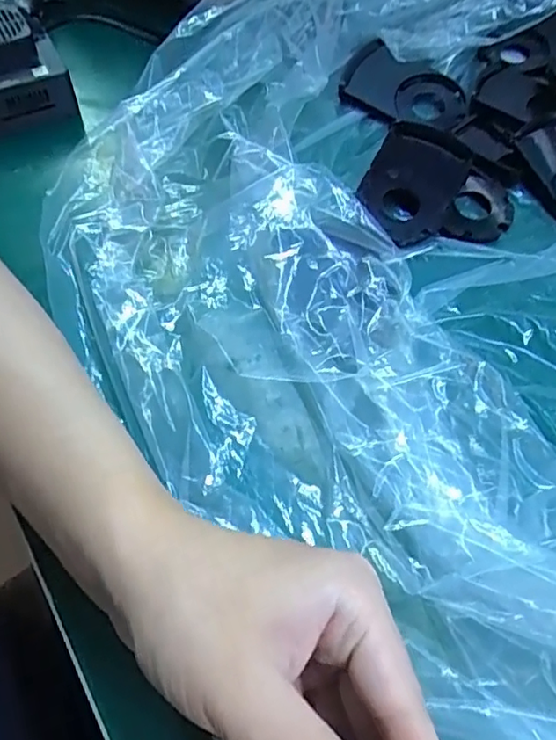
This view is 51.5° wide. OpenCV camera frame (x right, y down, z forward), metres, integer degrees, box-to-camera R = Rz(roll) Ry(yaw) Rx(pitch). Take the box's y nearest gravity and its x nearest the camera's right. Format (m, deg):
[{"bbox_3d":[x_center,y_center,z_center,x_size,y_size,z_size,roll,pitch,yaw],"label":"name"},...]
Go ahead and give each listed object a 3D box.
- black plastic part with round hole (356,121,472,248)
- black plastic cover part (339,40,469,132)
[{"bbox_3d":[0.087,-0.121,0.369,0.056,0.016,0.087,24,62,10],"label":"black plastic part with round hole"},{"bbox_3d":[0.094,-0.205,0.423,0.090,0.020,0.059,23,62,10],"label":"black plastic cover part"}]

